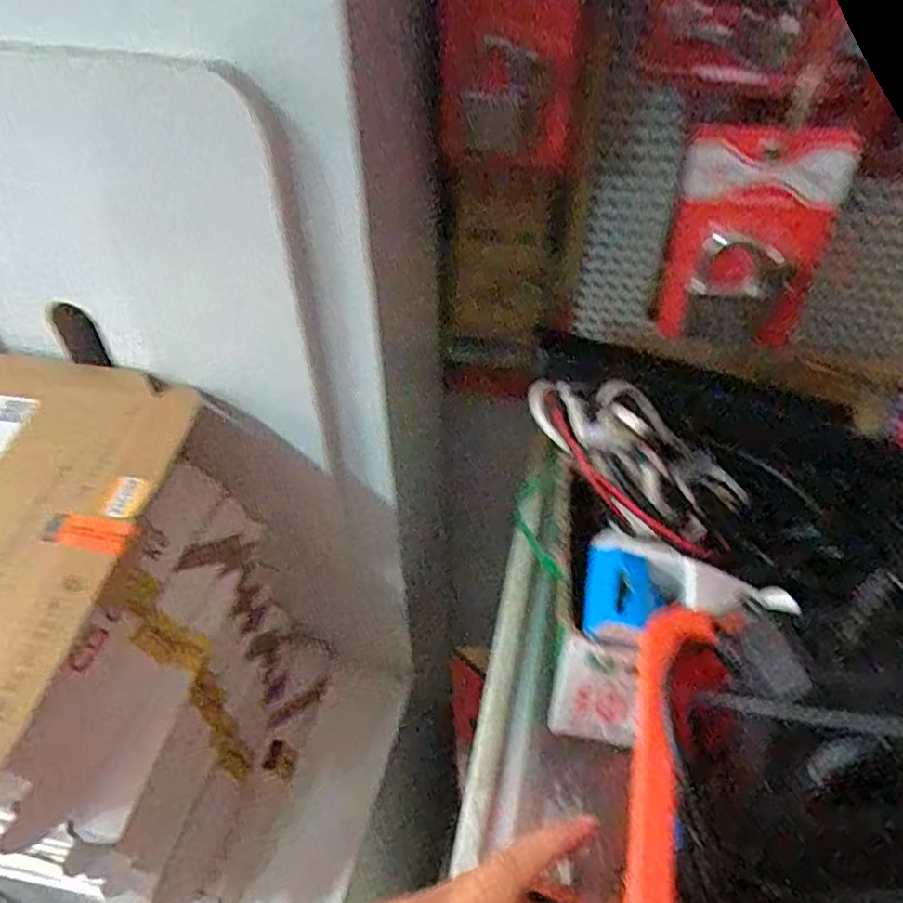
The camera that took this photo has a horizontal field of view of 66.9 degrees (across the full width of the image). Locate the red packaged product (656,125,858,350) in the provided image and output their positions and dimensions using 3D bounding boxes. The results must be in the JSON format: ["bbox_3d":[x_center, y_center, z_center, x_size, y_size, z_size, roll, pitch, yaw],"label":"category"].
[{"bbox_3d":[0.185,-0.128,0.429,0.088,0.133,0.033,13,45,14],"label":"red packaged product"}]

